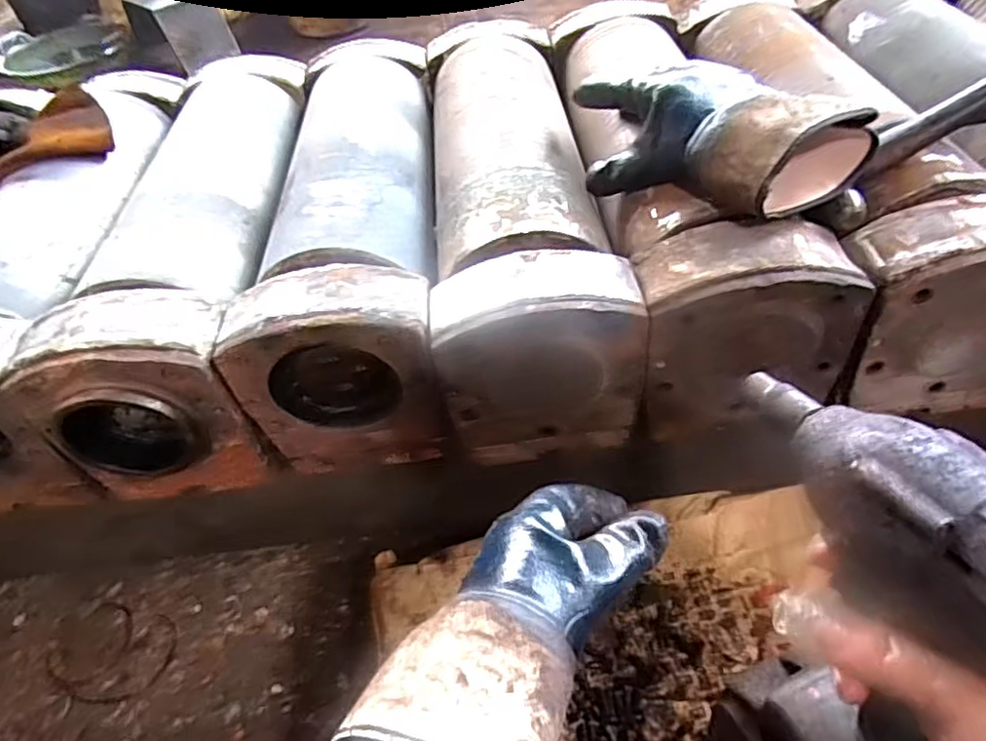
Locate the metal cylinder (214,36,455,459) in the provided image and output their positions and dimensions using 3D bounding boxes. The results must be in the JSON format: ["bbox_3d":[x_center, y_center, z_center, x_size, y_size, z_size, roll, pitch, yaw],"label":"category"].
[{"bbox_3d":[-0.134,-0.163,0.677,0.161,0.177,0.523,-5,48,2],"label":"metal cylinder"}]

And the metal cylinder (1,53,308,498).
[{"bbox_3d":[-0.295,-0.142,0.680,0.157,0.171,0.552,-6,48,2],"label":"metal cylinder"}]

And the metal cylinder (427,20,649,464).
[{"bbox_3d":[0.020,-0.184,0.676,0.159,0.177,0.553,-7,48,1],"label":"metal cylinder"}]

